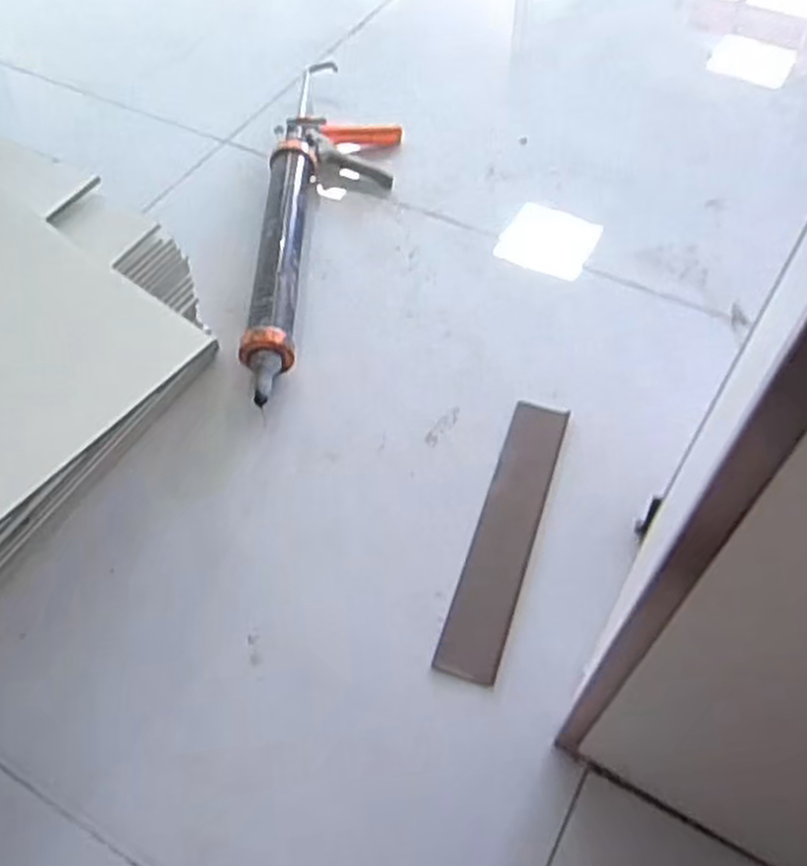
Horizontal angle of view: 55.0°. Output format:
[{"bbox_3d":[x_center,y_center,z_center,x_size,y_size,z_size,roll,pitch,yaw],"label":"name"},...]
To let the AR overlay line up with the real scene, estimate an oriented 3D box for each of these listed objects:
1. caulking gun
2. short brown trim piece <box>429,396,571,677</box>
[{"bbox_3d":[-0.103,-0.330,1.058,0.167,0.057,0.737,3,53,3],"label":"caulking gun"},{"bbox_3d":[0.104,0.093,0.768,0.058,0.007,0.313,15,55,12],"label":"short brown trim piece"}]

